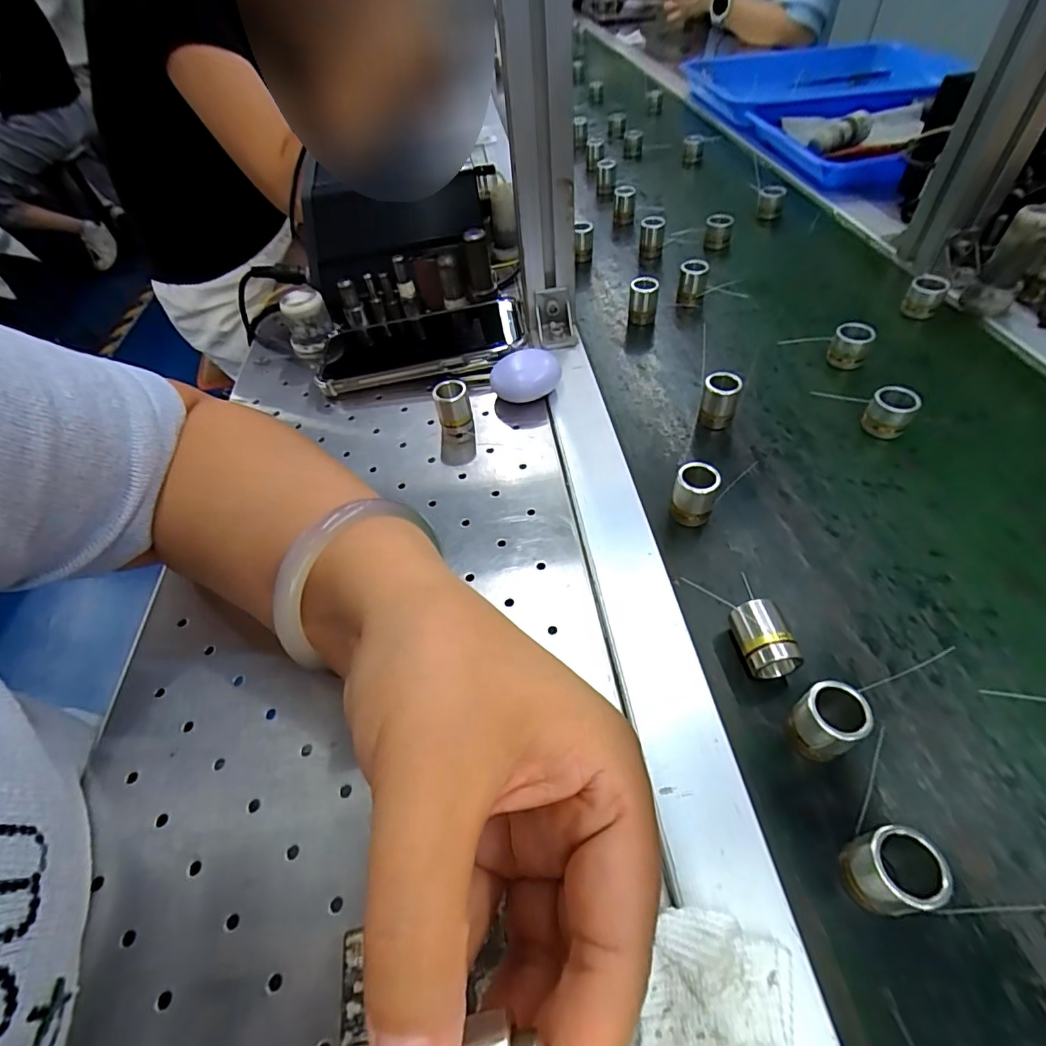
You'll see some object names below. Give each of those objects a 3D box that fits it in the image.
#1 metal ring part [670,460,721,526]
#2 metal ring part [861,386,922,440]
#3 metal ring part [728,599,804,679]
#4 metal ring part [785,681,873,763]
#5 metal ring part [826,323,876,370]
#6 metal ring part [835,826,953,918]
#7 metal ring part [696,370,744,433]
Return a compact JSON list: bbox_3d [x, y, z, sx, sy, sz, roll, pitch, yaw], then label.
[{"bbox_3d":[0.097,-0.016,0.296,0.022,0.034,0.020,16,54,17],"label":"metal ring part"},{"bbox_3d":[0.234,-0.071,0.333,0.025,0.026,0.019,29,59,25],"label":"metal ring part"},{"bbox_3d":[0.110,0.055,0.242,0.022,0.024,0.031,-16,51,-8],"label":"metal ring part"},{"bbox_3d":[0.124,0.083,0.215,0.024,0.033,0.022,-2,51,3],"label":"metal ring part"},{"bbox_3d":[0.238,-0.128,0.379,0.024,0.026,0.020,29,59,25],"label":"metal ring part"},{"bbox_3d":[0.126,0.121,0.180,0.021,0.033,0.023,-9,51,-3],"label":"metal ring part"},{"bbox_3d":[0.131,-0.082,0.347,0.022,0.030,0.018,14,54,15],"label":"metal ring part"}]

